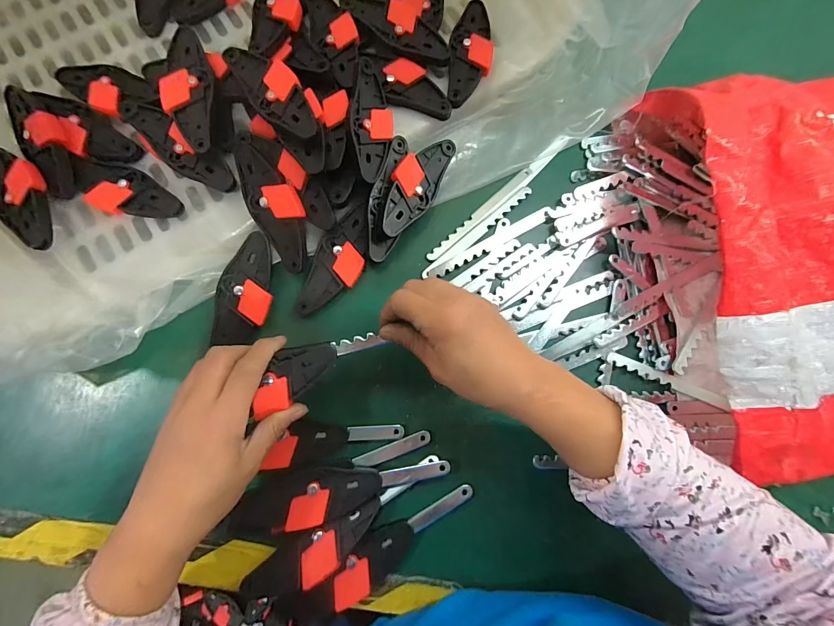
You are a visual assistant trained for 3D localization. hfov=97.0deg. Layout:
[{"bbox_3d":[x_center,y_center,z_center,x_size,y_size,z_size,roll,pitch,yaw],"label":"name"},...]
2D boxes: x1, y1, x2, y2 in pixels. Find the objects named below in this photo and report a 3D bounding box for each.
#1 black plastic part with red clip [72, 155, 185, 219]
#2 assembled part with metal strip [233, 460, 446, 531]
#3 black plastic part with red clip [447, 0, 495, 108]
[{"bbox_3d":[-0.281,-0.116,0.357,0.105,0.018,0.047,23,79,3],"label":"black plastic part with red clip"},{"bbox_3d":[-0.067,0.156,0.324,0.188,0.026,0.043,-10,79,-3],"label":"assembled part with metal strip"},{"bbox_3d":[0.058,-0.278,0.397,0.045,0.018,0.120,7,79,0],"label":"black plastic part with red clip"}]

